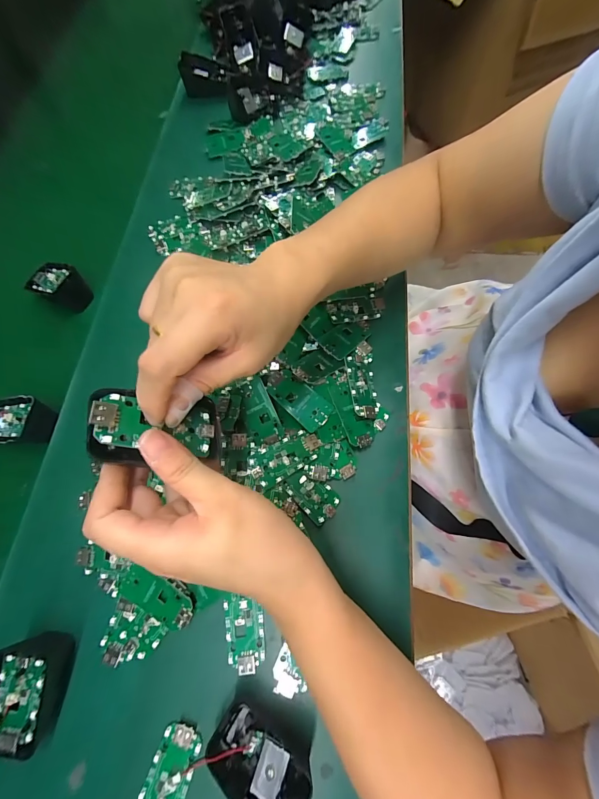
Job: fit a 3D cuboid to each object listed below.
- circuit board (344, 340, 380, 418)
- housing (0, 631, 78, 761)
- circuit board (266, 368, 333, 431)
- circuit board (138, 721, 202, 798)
[{"bbox_3d":[0.061,-0.020,0.319,0.032,0.010,0.078,6,68,-33],"label":"circuit board"},{"bbox_3d":[-0.200,0.216,0.239,0.045,0.037,0.070,5,70,3],"label":"housing"},{"bbox_3d":[0.000,0.000,0.300,0.061,0.004,0.029,43,85,6],"label":"circuit board"},{"bbox_3d":[-0.093,0.269,0.231,0.031,0.011,0.062,17,71,8],"label":"circuit board"}]

